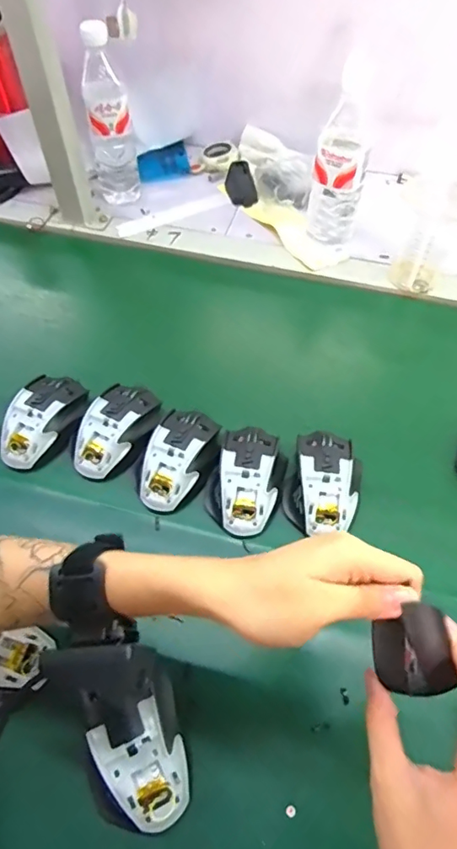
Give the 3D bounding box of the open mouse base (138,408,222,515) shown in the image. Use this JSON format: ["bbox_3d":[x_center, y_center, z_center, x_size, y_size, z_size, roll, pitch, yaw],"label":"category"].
[{"bbox_3d":[-0.051,0.032,0.535,0.074,0.033,0.119,19,58,12],"label":"open mouse base"}]

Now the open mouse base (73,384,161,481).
[{"bbox_3d":[-0.124,0.004,0.557,0.073,0.038,0.117,29,61,19],"label":"open mouse base"}]

